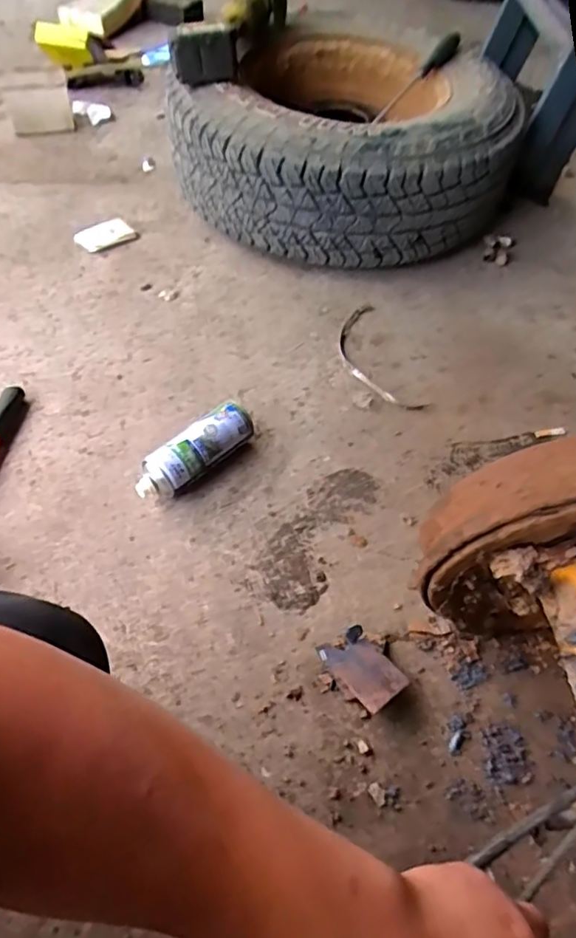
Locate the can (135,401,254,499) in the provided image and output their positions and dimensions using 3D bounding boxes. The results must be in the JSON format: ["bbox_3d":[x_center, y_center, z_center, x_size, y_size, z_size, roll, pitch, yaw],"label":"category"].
[{"bbox_3d":[-0.131,-0.019,0.812,0.188,0.068,0.063,-33,63,-26],"label":"can"}]

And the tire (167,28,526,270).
[{"bbox_3d":[0.122,-0.624,1.114,0.576,0.220,0.498,28,56,14],"label":"tire"}]

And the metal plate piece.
[{"bbox_3d":[0.086,0.231,0.665,0.061,0.006,0.094,-28,49,-27],"label":"metal plate piece"}]

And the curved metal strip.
[{"bbox_3d":[0.146,-0.192,0.998,0.097,0.010,0.253,-12,57,-11],"label":"curved metal strip"}]

